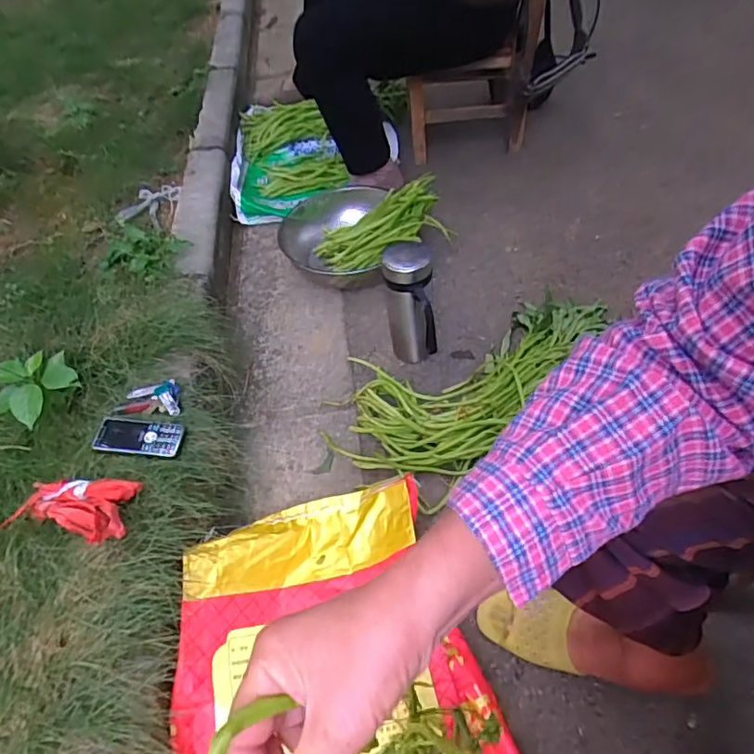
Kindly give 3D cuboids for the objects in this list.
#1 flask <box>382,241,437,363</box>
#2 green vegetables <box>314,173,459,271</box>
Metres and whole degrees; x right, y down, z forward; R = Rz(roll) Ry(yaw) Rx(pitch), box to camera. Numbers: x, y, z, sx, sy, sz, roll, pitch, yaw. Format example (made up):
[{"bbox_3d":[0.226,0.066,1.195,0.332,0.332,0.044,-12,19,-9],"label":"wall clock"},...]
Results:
[{"bbox_3d":[0.056,-0.108,0.955,0.082,0.222,0.139,-5,51,-3],"label":"flask"},{"bbox_3d":[0.006,-0.325,1.219,0.311,0.081,0.181,-24,62,22],"label":"green vegetables"}]

